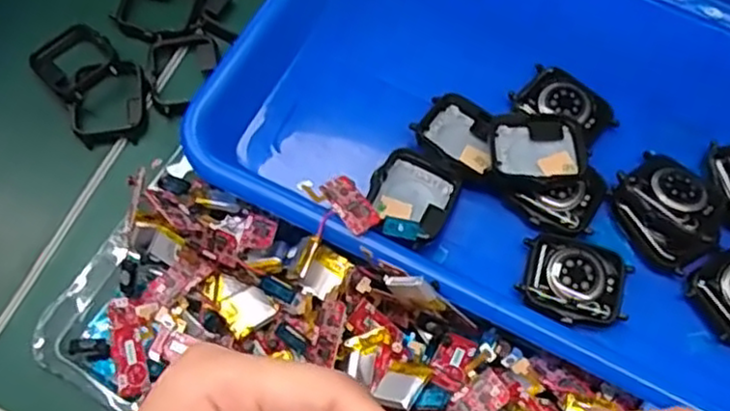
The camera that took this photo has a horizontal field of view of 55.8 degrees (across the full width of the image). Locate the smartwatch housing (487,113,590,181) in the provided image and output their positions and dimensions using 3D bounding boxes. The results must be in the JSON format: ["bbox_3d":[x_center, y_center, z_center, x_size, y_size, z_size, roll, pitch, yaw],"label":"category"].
[{"bbox_3d":[0.078,-0.025,0.316,0.043,0.014,0.035,2,66,0],"label":"smartwatch housing"}]

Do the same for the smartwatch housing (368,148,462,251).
[{"bbox_3d":[0.022,-0.004,0.312,0.037,0.010,0.040,29,68,11],"label":"smartwatch housing"}]

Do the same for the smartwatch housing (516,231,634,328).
[{"bbox_3d":[0.091,0.032,0.297,0.044,0.006,0.036,15,66,5],"label":"smartwatch housing"}]

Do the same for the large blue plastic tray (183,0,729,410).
[{"bbox_3d":[0.113,-0.048,0.340,0.323,0.051,0.258,26,68,10],"label":"large blue plastic tray"}]

